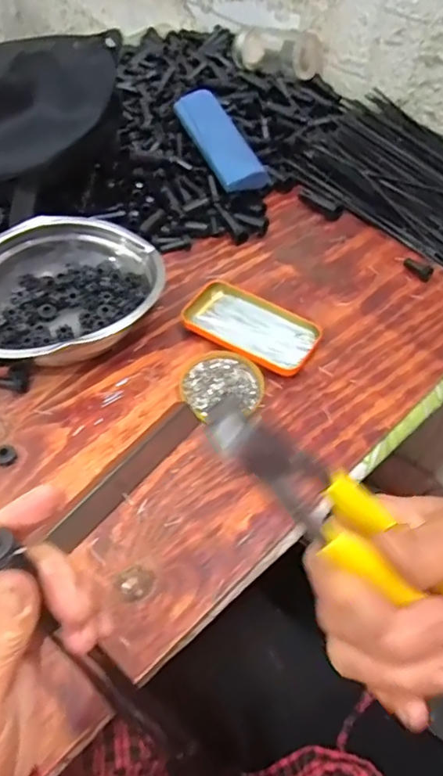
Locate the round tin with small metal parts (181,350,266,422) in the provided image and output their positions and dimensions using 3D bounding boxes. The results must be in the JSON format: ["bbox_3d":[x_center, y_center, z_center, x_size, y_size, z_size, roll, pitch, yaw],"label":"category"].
[{"bbox_3d":[0.002,-0.004,0.562,0.082,0.012,0.080,1,54,-1],"label":"round tin with small metal parts"}]

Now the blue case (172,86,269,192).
[{"bbox_3d":[-0.005,-0.330,0.731,0.063,0.029,0.166,-24,71,-18],"label":"blue case"}]

